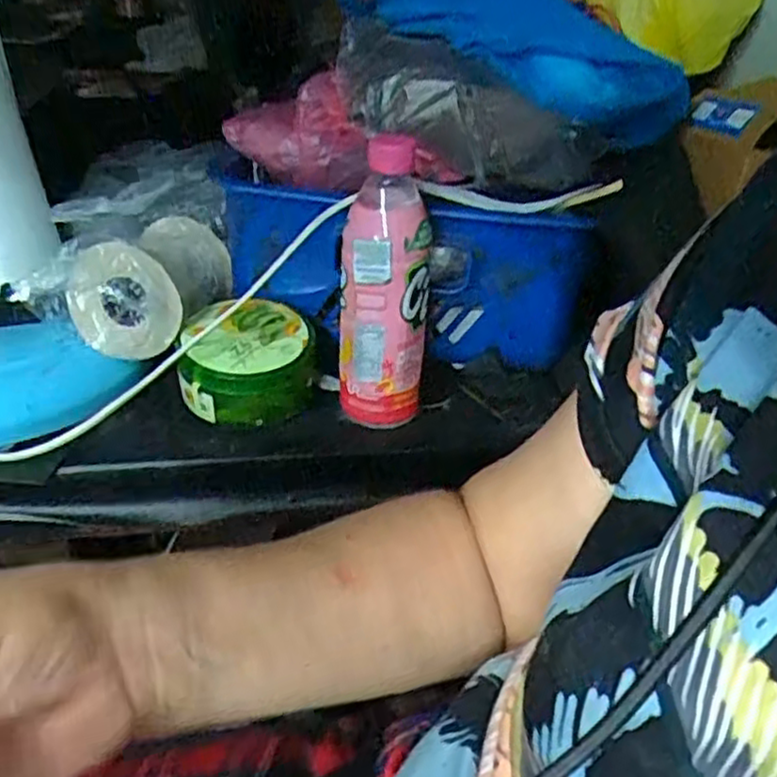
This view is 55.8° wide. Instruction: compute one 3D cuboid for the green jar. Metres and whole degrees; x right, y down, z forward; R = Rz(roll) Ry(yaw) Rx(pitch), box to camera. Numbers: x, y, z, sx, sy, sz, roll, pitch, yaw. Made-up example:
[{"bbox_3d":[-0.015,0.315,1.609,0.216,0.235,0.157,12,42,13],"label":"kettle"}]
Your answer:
[{"bbox_3d":[-0.107,-0.017,0.565,0.097,0.073,0.082,3,33,-5],"label":"green jar"}]

